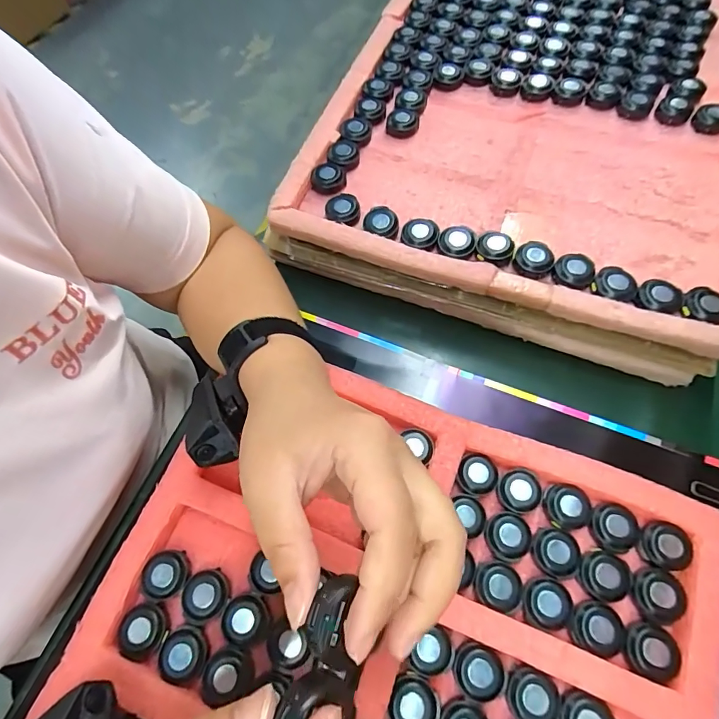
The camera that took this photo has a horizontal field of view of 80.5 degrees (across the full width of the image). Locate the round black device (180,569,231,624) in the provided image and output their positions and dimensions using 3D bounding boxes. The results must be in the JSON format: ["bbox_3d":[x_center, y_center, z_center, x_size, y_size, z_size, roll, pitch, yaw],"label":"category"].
[{"bbox_3d":[-0.099,0.153,0.275,0.030,0.009,0.029,-1,66,2],"label":"round black device"}]

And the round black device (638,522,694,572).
[{"bbox_3d":[0.198,0.121,0.275,0.027,0.012,0.028,-1,66,2],"label":"round black device"}]

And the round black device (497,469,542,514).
[{"bbox_3d":[0.111,0.090,0.293,0.029,0.009,0.027,1,69,-1],"label":"round black device"}]

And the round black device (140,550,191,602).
[{"bbox_3d":[-0.128,0.143,0.280,0.030,0.013,0.027,-30,68,-11],"label":"round black device"}]

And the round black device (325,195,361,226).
[{"bbox_3d":[-0.013,-0.125,0.357,0.028,0.010,0.031,-21,67,-7],"label":"round black device"}]

